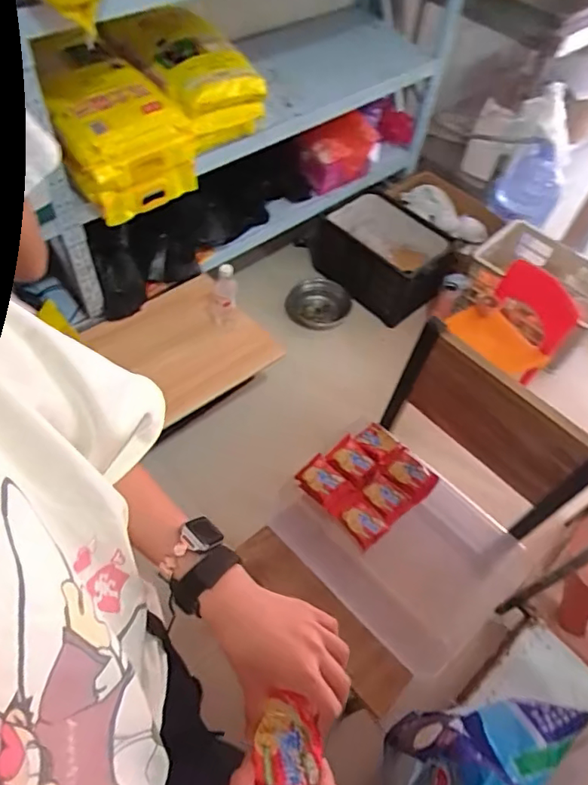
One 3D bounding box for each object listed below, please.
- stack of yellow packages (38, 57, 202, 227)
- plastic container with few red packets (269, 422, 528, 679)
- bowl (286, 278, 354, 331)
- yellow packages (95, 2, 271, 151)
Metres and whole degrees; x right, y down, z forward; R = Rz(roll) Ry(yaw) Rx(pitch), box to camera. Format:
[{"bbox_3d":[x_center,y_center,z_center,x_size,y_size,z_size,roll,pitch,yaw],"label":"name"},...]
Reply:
[{"bbox_3d":[-0.407,-0.588,1.263,0.279,0.239,0.207,-31,63,-24],"label":"stack of yellow packages"},{"bbox_3d":[0.190,0.277,1.001,0.393,0.164,0.281,35,59,18],"label":"plastic container with few red packets"},{"bbox_3d":[0.087,-0.315,1.929,0.226,0.075,0.188,12,55,3],"label":"bowl"},{"bbox_3d":[-0.273,-0.783,1.369,0.339,0.214,0.256,36,59,18],"label":"yellow packages"}]

